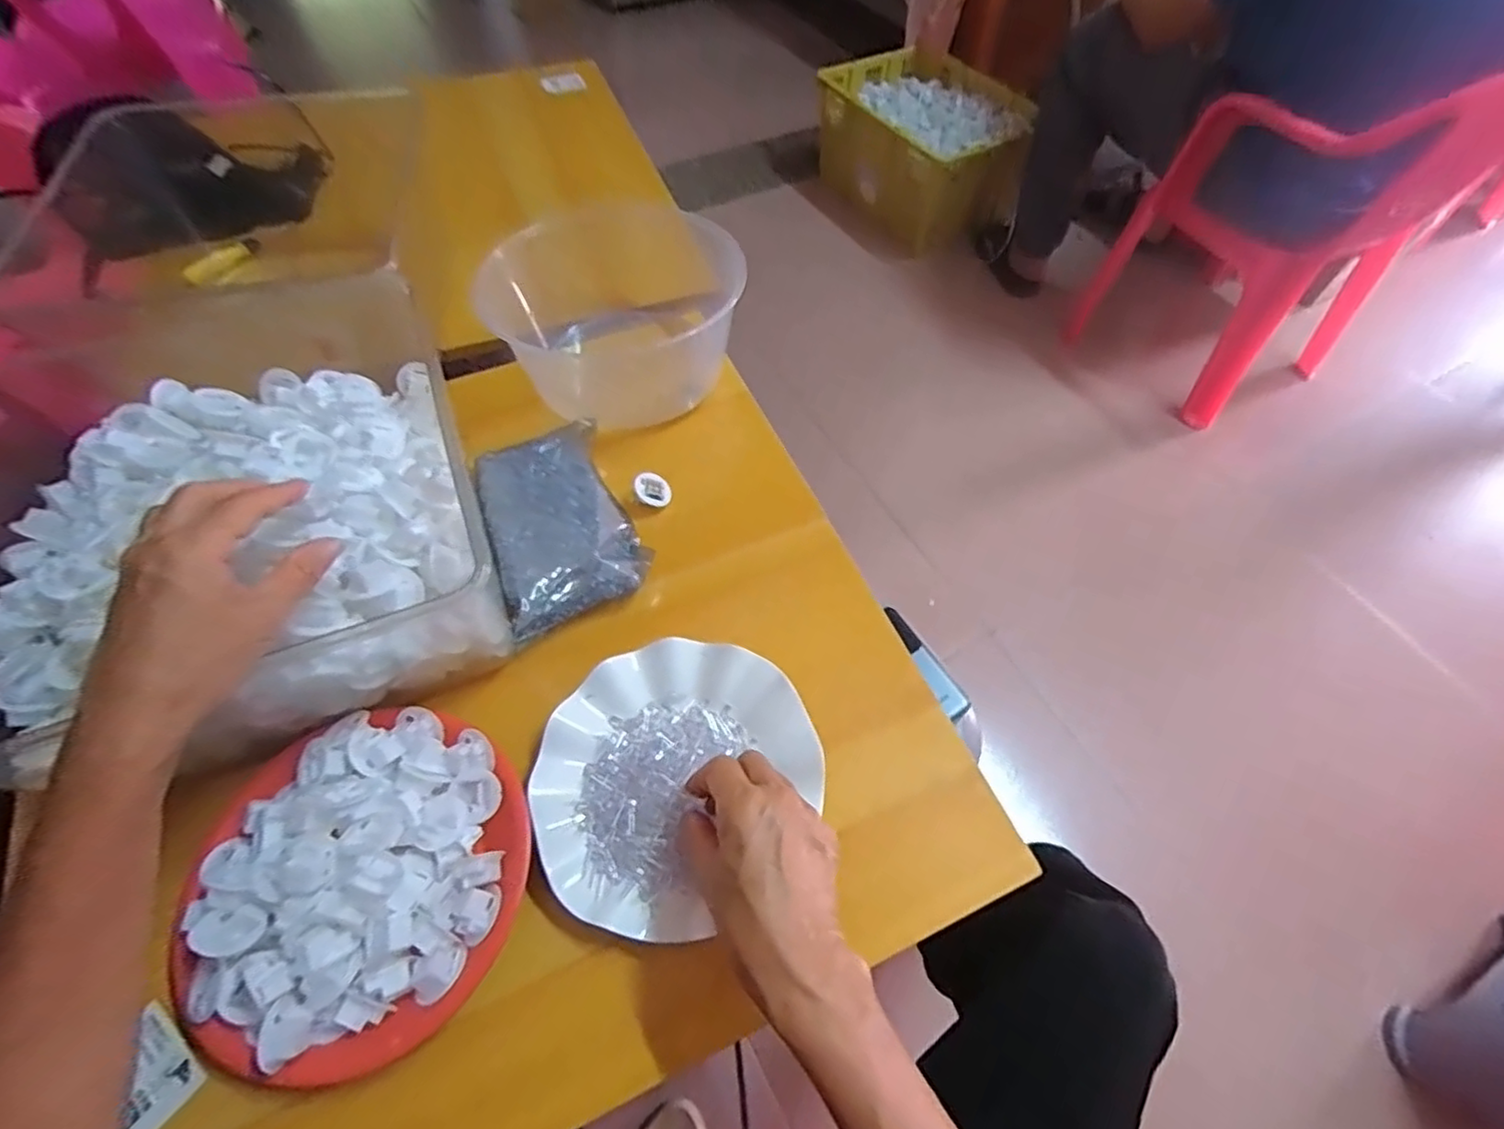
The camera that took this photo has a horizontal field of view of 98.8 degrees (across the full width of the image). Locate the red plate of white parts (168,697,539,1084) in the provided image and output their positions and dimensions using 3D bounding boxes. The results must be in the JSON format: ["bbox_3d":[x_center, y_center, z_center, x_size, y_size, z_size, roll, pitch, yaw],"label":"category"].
[{"bbox_3d":[-0.232,0.177,0.372,0.183,0.044,0.188,0,59,0],"label":"red plate of white parts"}]

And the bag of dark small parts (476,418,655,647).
[{"bbox_3d":[-0.159,-0.033,0.521,0.112,0.031,0.166,-24,62,-14],"label":"bag of dark small parts"}]

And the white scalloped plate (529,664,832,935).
[{"bbox_3d":[-0.047,0.142,0.418,0.178,0.021,0.169,0,59,0],"label":"white scalloped plate"}]

